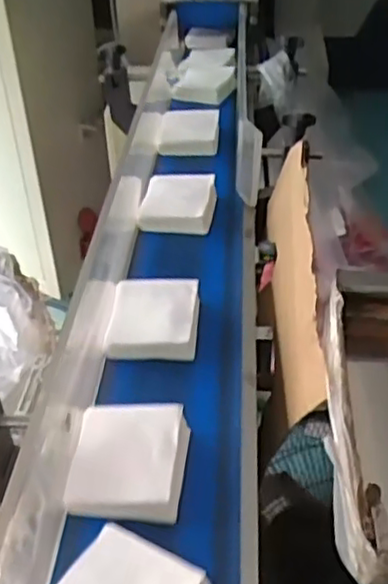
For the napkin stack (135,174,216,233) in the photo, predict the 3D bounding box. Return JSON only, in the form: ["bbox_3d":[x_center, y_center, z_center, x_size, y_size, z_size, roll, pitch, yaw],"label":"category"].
[{"bbox_3d":[-0.021,-0.127,0.952,0.100,0.039,0.105,4,39,6],"label":"napkin stack"}]

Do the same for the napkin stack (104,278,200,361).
[{"bbox_3d":[-0.044,0.026,0.749,0.096,0.033,0.100,1,39,3],"label":"napkin stack"}]

